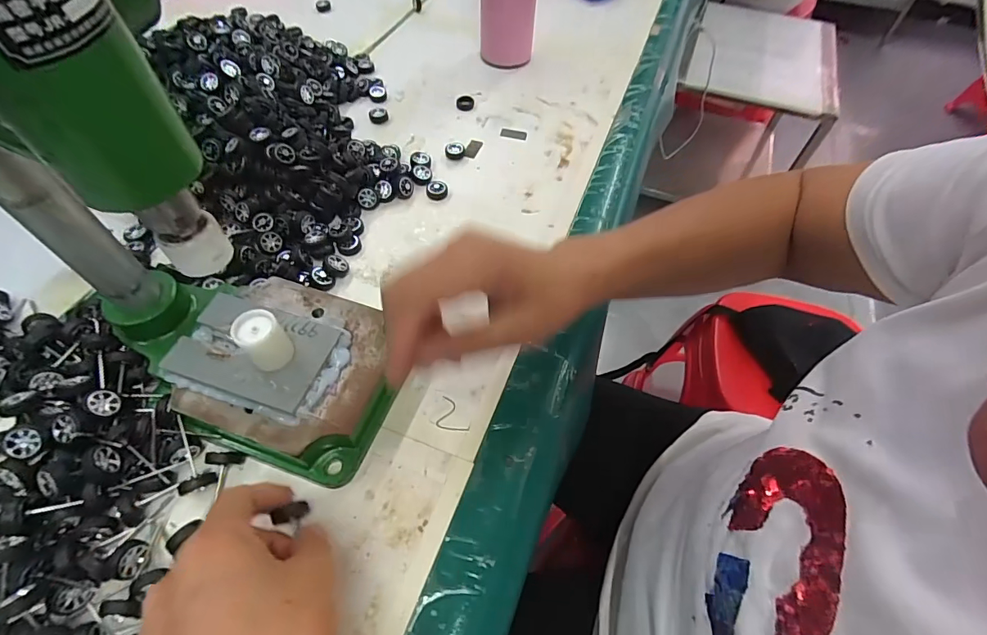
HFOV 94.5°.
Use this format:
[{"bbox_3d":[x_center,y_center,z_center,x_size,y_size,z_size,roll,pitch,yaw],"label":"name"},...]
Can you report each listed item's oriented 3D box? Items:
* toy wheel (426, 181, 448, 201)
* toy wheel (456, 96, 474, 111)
[{"bbox_3d":[-0.053,-0.121,0.429,0.020,0.006,0.021,1,56,-2],"label":"toy wheel"},{"bbox_3d":[-0.032,-0.240,0.510,0.020,0.006,0.022,-3,56,-4],"label":"toy wheel"}]

